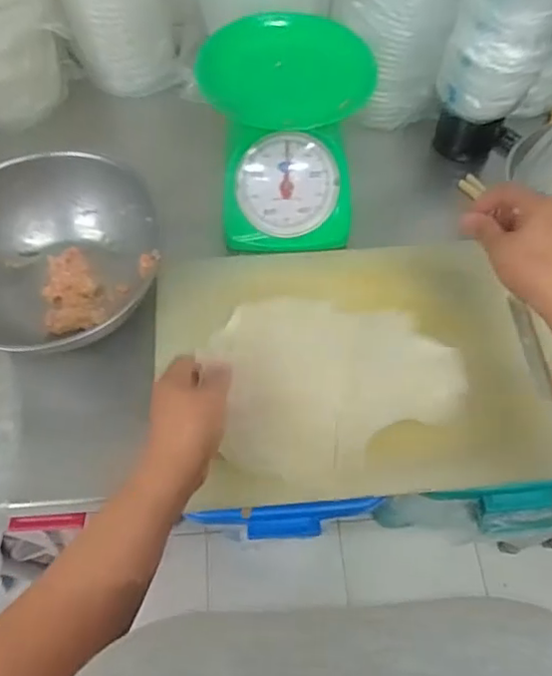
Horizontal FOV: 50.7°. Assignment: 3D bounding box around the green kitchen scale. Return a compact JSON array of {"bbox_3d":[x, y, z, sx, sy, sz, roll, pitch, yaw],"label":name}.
[{"bbox_3d":[0.012,-0.207,0.599,0.155,0.149,0.173,-4,62,-3],"label":"green kitchen scale"}]

